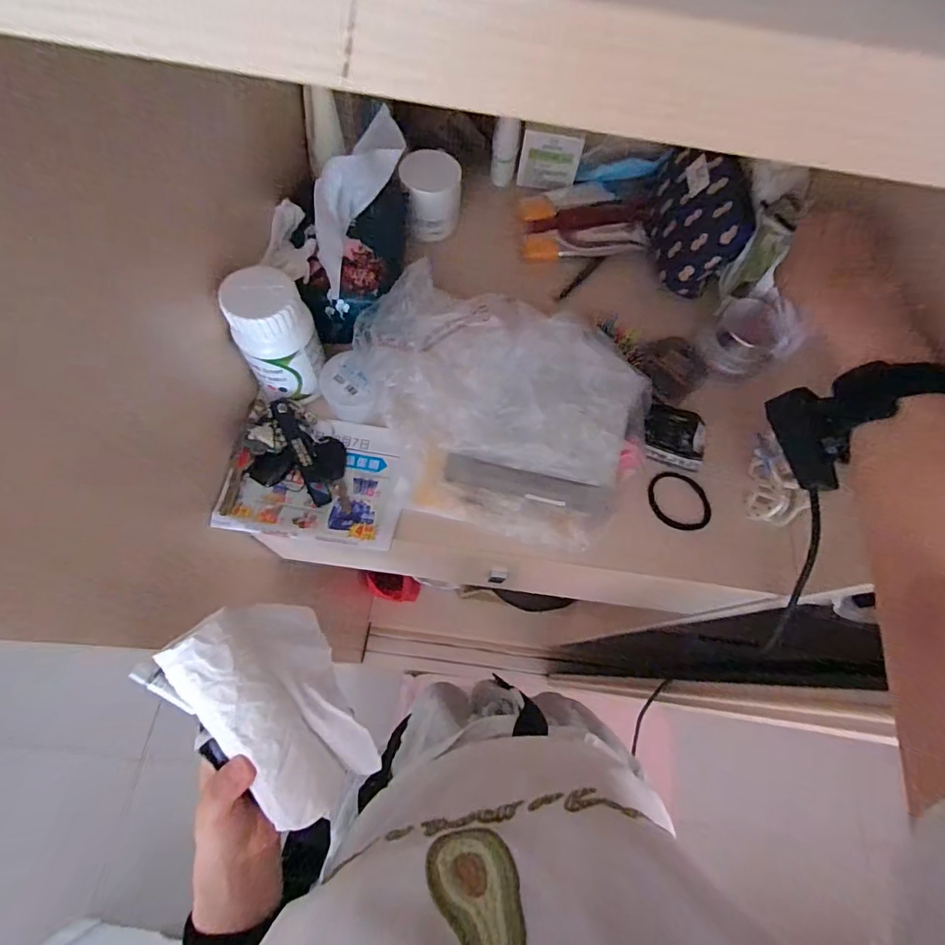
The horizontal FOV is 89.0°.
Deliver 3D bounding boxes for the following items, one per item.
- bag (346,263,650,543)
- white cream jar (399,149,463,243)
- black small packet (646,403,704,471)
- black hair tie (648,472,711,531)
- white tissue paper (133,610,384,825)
[{"bbox_3d":[0.033,-0.051,0.368,0.224,0.115,0.175,10,69,1],"label":"bag"},{"bbox_3d":[-0.038,-0.266,0.467,0.056,0.065,0.057,1,70,-2],"label":"white cream jar"},{"bbox_3d":[0.181,-0.034,0.429,0.055,0.011,0.052,17,70,4],"label":"black small packet"},{"bbox_3d":[0.178,0.025,0.416,0.046,0.008,0.057,-39,75,-15],"label":"black hair tie"},{"bbox_3d":[-0.115,0.139,0.282,0.074,0.063,0.121,-37,75,-14],"label":"white tissue paper"}]

